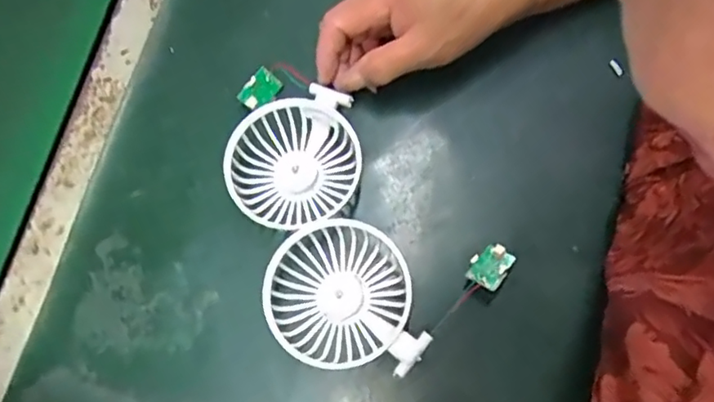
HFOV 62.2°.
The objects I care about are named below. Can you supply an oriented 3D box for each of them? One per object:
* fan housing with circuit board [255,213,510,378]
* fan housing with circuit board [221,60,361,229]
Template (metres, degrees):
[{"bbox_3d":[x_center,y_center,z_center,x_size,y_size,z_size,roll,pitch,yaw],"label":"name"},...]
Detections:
[{"bbox_3d":[0.016,0.060,0.373,0.140,0.029,0.097,14,72,7],"label":"fan housing with circuit board"},{"bbox_3d":[-0.043,-0.041,0.409,0.084,0.034,0.117,-1,71,3],"label":"fan housing with circuit board"}]

